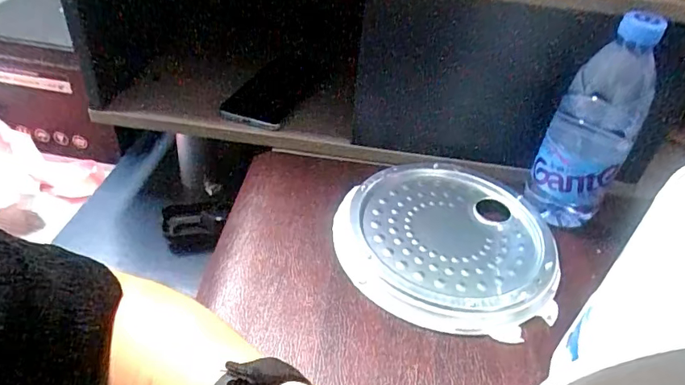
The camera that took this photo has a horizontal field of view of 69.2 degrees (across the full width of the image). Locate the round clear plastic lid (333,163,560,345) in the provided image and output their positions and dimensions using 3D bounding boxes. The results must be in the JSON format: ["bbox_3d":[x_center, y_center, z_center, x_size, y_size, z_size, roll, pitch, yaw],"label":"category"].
[{"bbox_3d":[0.094,0.039,0.452,0.192,0.015,0.200,3,40,-3],"label":"round clear plastic lid"}]

